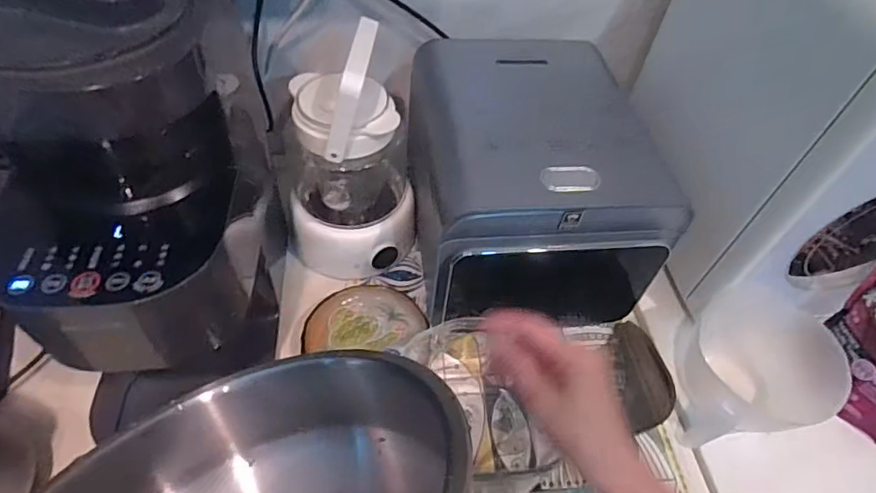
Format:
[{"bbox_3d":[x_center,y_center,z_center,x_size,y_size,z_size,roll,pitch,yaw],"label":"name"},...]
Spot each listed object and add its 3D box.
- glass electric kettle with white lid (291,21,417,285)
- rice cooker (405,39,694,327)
[{"bbox_3d":[-0.107,-0.097,0.597,0.141,0.274,0.141,-9,53,-13],"label":"glass electric kettle with white lid"},{"bbox_3d":[0.106,-0.077,0.658,0.252,0.236,0.298,-4,52,-8],"label":"rice cooker"}]

